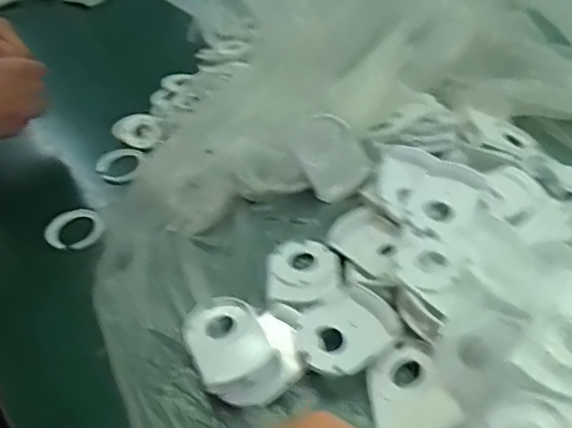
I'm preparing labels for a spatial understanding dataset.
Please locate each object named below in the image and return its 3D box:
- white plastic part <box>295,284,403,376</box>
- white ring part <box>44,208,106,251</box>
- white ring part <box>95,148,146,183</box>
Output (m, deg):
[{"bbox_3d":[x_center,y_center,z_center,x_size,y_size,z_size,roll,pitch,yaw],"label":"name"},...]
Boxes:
[{"bbox_3d":[0.045,0.087,0.457,0.082,0.017,0.056,-32,48,-24],"label":"white plastic part"},{"bbox_3d":[-0.199,0.013,0.572,0.053,0.011,0.053,-24,45,-17],"label":"white ring part"},{"bbox_3d":[-0.175,-0.052,0.642,0.049,0.016,0.045,-3,55,4],"label":"white ring part"}]

